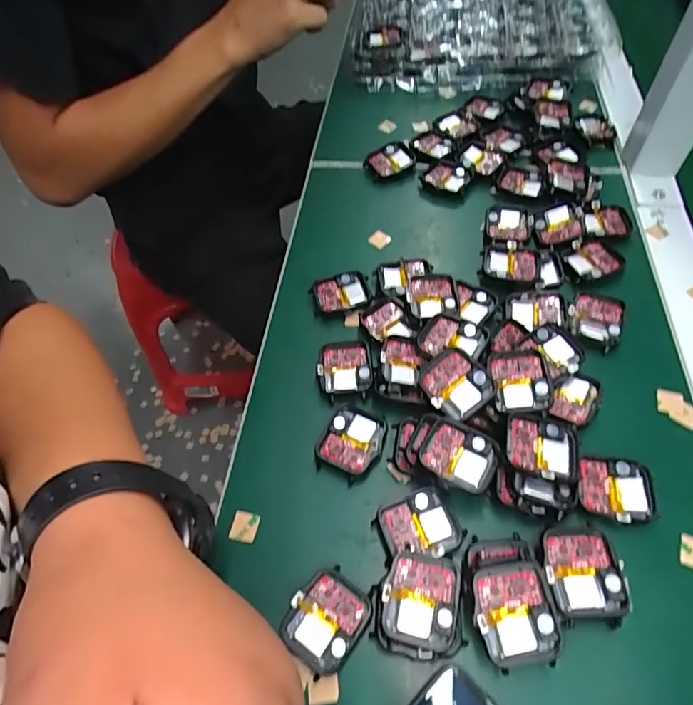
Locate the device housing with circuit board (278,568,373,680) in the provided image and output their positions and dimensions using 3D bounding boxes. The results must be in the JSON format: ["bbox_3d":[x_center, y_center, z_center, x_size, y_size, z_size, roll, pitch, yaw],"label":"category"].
[{"bbox_3d":[-0.011,0.142,0.258,0.036,0.014,0.045,30,64,22],"label":"device housing with circuit board"}]

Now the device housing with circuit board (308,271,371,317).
[{"bbox_3d":[-0.004,-0.046,0.381,0.047,0.005,0.035,-15,56,-5],"label":"device housing with circuit board"}]

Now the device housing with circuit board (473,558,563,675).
[{"bbox_3d":[0.082,0.128,0.238,0.037,0.016,0.043,-7,56,0],"label":"device housing with circuit board"}]

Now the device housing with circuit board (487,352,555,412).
[{"bbox_3d":[0.108,0.016,0.304,0.035,0.010,0.044,-3,56,3],"label":"device housing with circuit board"}]

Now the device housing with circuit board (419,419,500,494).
[{"bbox_3d":[0.066,0.060,0.283,0.043,0.005,0.037,18,60,16],"label":"device housing with circuit board"}]

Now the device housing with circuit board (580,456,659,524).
[{"bbox_3d":[0.157,0.080,0.282,0.042,0.008,0.037,4,57,8],"label":"device housing with circuit board"}]

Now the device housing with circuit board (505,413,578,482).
[{"bbox_3d":[0.114,0.057,0.285,0.040,0.014,0.038,6,57,9],"label":"device housing with circuit board"}]

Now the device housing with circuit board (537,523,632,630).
[{"bbox_3d":[0.123,0.118,0.255,0.040,0.019,0.045,-6,56,1],"label":"device housing with circuit board"}]

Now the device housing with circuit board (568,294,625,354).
[{"bbox_3d":[0.180,-0.024,0.352,0.035,0.008,0.043,15,59,14],"label":"device housing with circuit board"}]

